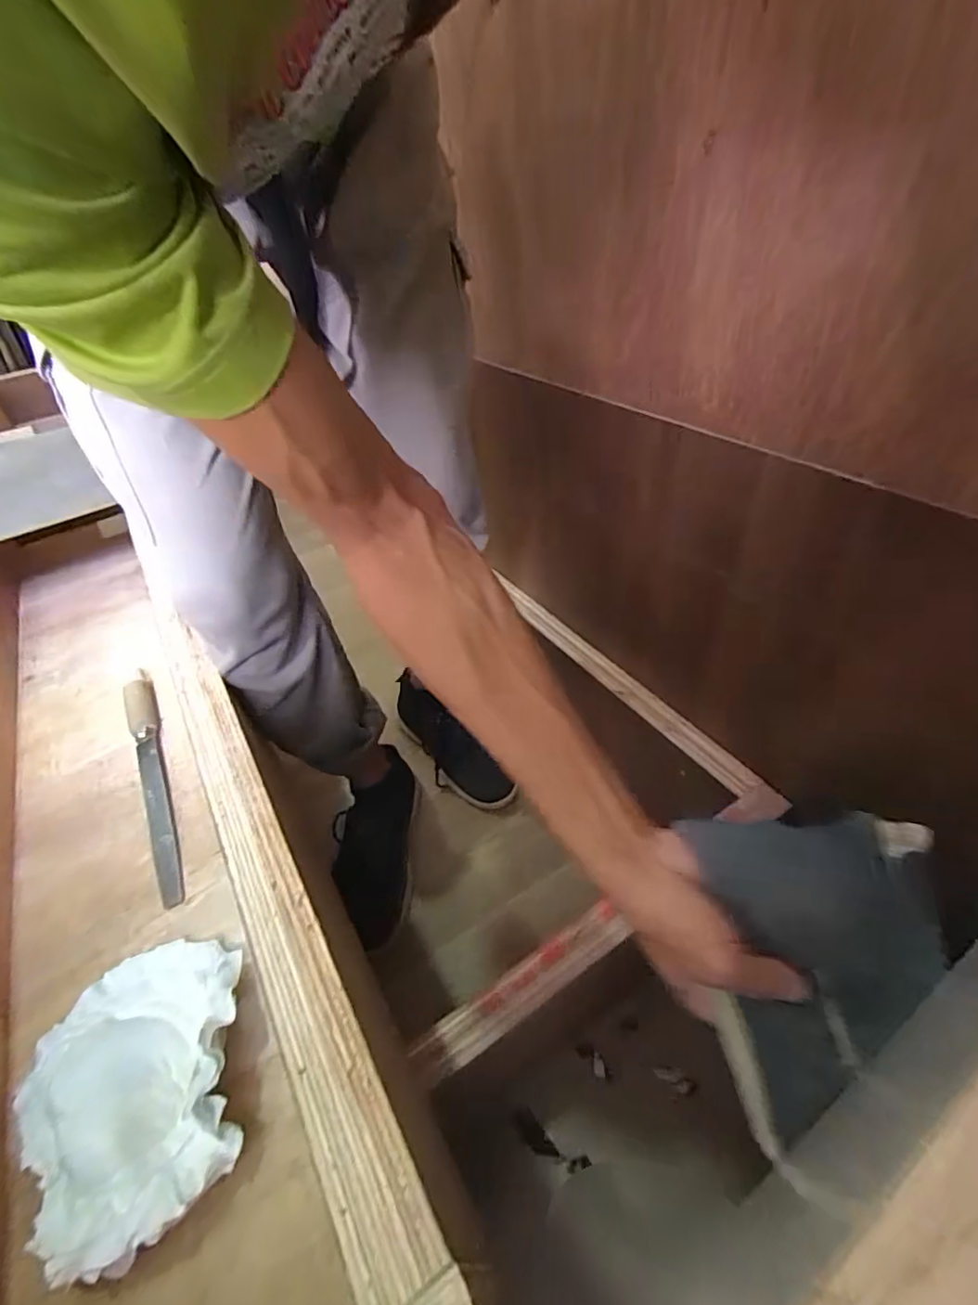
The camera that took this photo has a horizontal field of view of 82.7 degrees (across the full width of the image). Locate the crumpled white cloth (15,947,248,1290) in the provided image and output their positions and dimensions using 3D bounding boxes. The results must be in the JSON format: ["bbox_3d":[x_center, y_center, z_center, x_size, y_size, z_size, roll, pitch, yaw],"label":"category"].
[{"bbox_3d":[-0.239,0.277,0.363,0.149,0.050,0.183,-17,43,-13],"label":"crumpled white cloth"}]

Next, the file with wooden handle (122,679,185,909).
[{"bbox_3d":[-0.344,0.126,0.563,0.026,0.027,0.294,-23,44,-19],"label":"file with wooden handle"}]

